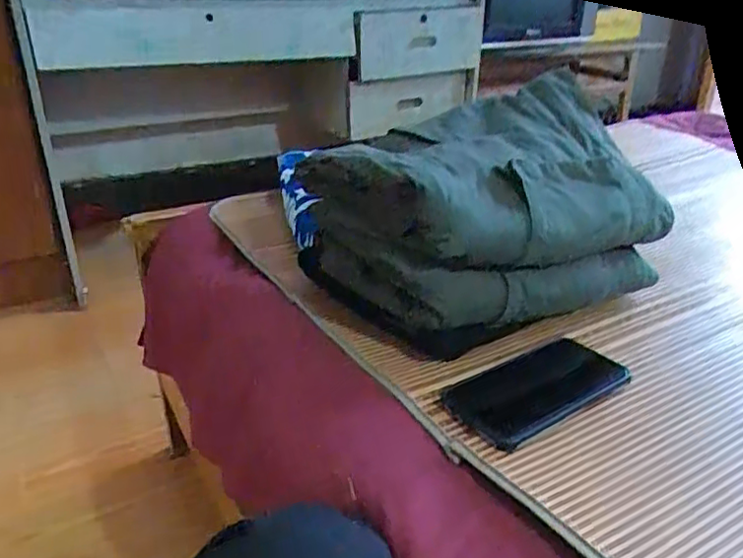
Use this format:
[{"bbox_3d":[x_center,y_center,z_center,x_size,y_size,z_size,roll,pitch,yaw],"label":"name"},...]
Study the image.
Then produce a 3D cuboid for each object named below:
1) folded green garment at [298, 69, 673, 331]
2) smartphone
[{"bbox_3d":[0.124,-0.063,0.623,0.292,0.196,0.204,-15,30,-29],"label":"folded green garment"},{"bbox_3d":[0.142,0.090,0.512,0.149,0.014,0.075,-22,44,-25],"label":"smartphone"}]

